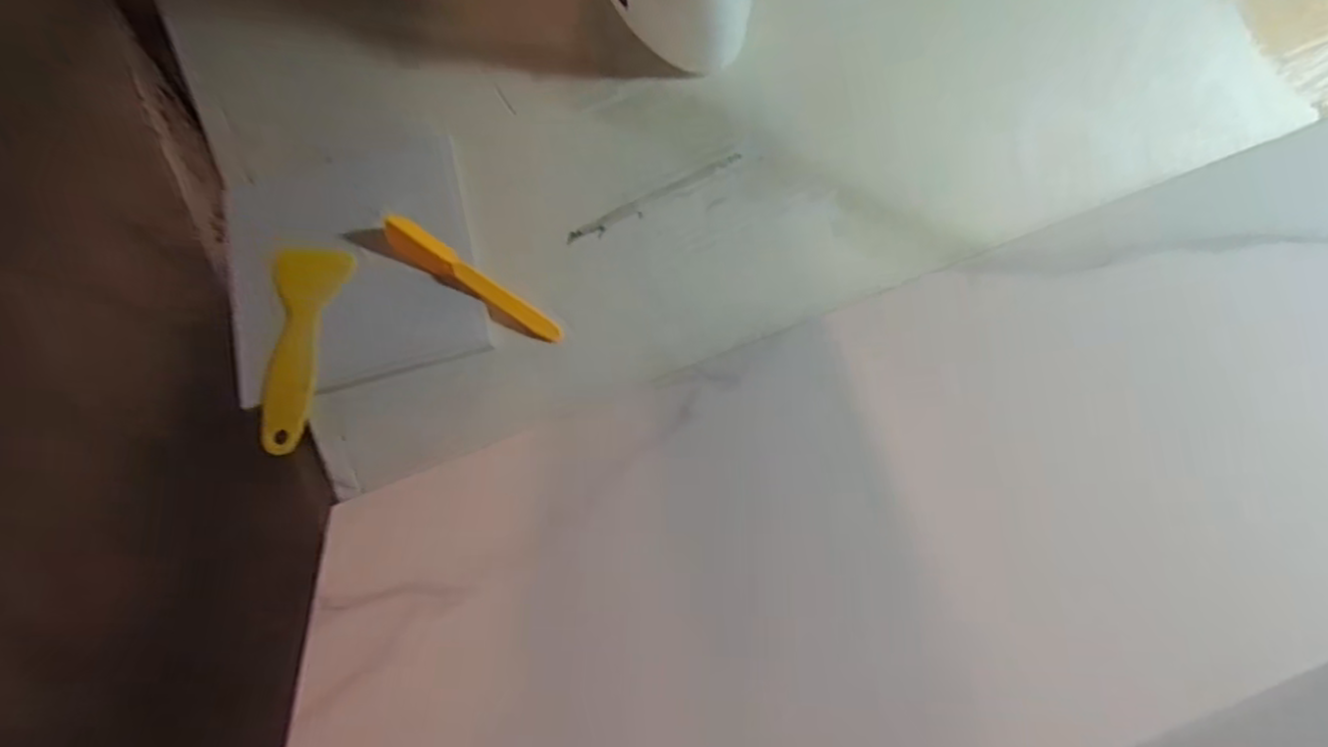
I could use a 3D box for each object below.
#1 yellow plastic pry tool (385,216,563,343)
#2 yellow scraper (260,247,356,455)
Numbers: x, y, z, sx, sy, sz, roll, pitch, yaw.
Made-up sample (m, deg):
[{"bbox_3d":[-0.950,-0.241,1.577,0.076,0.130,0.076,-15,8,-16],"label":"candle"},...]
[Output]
[{"bbox_3d":[-0.116,-0.055,0.450,0.123,0.014,0.019,33,76,12],"label":"yellow plastic pry tool"},{"bbox_3d":[-0.217,-0.016,0.449,0.043,0.020,0.125,1,72,2],"label":"yellow scraper"}]

